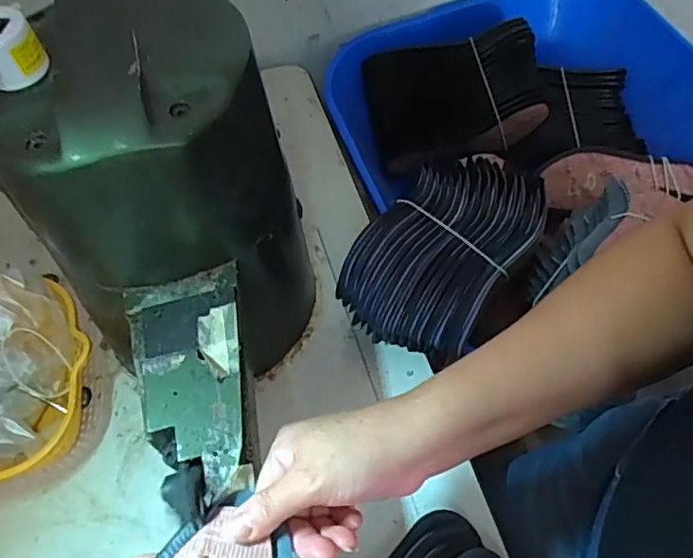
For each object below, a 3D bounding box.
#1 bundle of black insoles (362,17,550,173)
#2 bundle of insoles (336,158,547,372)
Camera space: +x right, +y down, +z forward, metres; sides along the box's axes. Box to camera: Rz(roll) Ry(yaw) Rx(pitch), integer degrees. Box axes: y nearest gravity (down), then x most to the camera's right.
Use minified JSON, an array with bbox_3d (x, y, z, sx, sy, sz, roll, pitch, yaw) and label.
[{"bbox_3d":[0.153,-0.258,0.827,0.246,0.125,0.142,-8,61,-2],"label":"bundle of black insoles"},{"bbox_3d":[0.109,-0.030,0.620,0.137,0.091,0.234,29,66,16],"label":"bundle of insoles"}]

